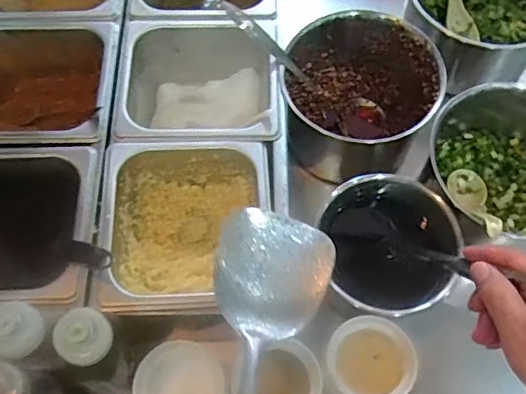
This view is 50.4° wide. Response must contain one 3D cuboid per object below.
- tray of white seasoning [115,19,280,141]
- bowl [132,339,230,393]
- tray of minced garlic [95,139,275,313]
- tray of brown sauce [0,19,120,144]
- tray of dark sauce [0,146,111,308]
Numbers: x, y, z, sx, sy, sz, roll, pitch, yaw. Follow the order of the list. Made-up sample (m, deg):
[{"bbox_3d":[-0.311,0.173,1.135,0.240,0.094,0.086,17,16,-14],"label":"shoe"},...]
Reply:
[{"bbox_3d":[-0.071,-0.109,0.647,0.172,0.103,0.160,2,63,-1],"label":"tray of white seasoning"},{"bbox_3d":[-0.075,0.189,0.535,0.080,0.070,0.092,-13,64,-8],"label":"bowl"},{"bbox_3d":[-0.072,0.036,0.559,0.159,0.089,0.171,-2,63,-3],"label":"tray of minced garlic"},{"bbox_3d":[-0.254,-0.110,0.640,0.180,0.095,0.167,1,63,-1],"label":"tray of brown sauce"},{"bbox_3d":[-0.250,0.043,0.565,0.172,0.103,0.165,0,63,-2],"label":"tray of dark sauce"}]

